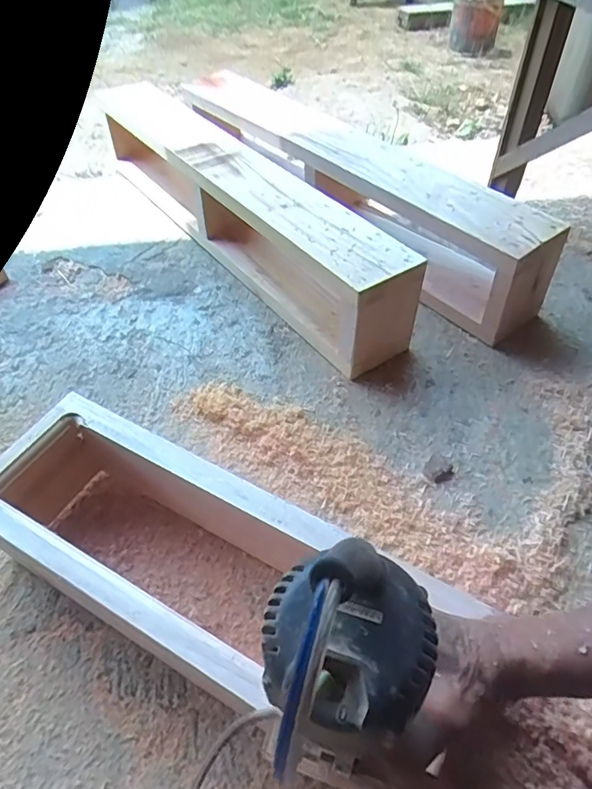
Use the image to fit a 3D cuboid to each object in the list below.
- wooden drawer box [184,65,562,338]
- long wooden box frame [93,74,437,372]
[{"bbox_3d":[0.069,-0.358,0.918,0.114,0.172,0.787,-33,55,-24],"label":"wooden drawer box"},{"bbox_3d":[-0.107,-0.318,0.894,0.132,0.159,0.777,-28,53,-21],"label":"long wooden box frame"}]

